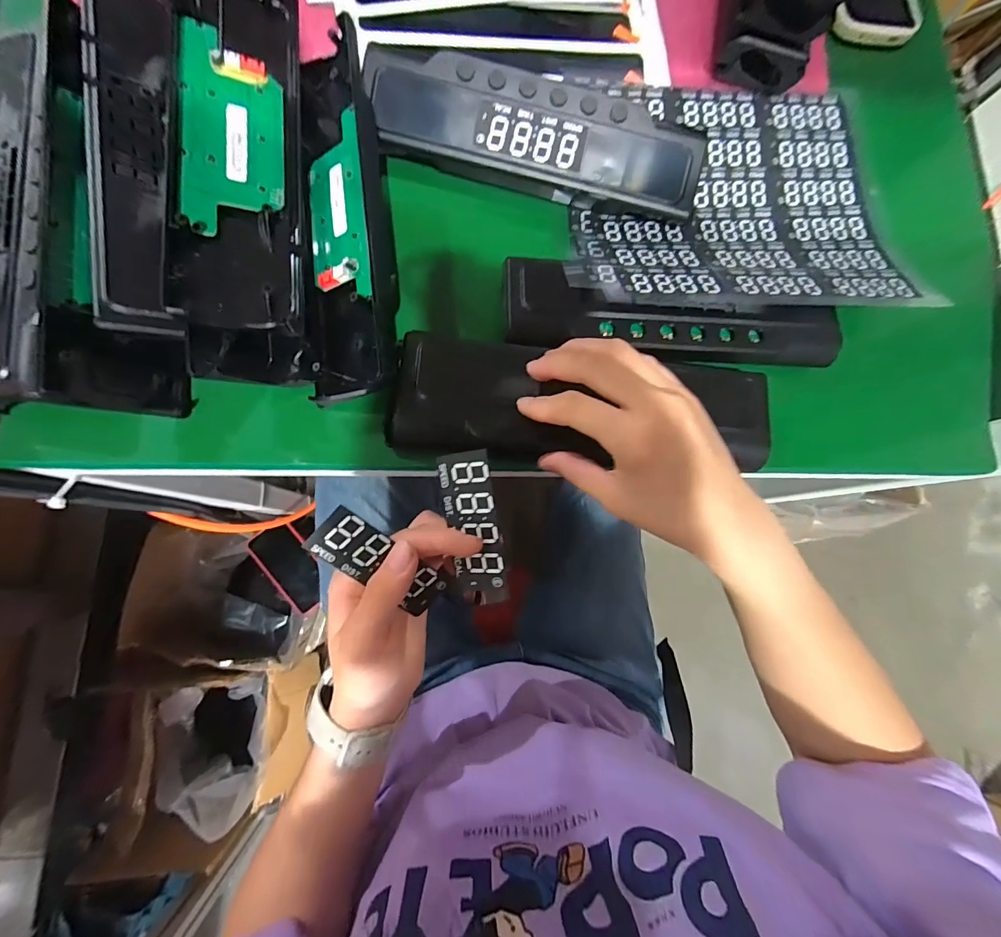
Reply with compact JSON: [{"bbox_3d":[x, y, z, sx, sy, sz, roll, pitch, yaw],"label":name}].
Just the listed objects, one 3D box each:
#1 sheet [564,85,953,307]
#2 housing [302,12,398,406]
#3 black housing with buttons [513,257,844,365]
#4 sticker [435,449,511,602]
[{"bbox_3d":[0.181,-0.217,0.324,0.266,0.033,0.205,-2,82,-6],"label":"sheet"},{"bbox_3d":[-0.100,-0.166,0.278,0.061,0.052,0.245,-3,83,-6],"label":"housing"},{"bbox_3d":[0.125,-0.106,0.305,0.242,0.030,0.061,4,82,-5],"label":"black housing with buttons"},{"bbox_3d":[-0.015,0.033,0.232,0.032,0.004,0.083,-7,91,21],"label":"sticker"}]

